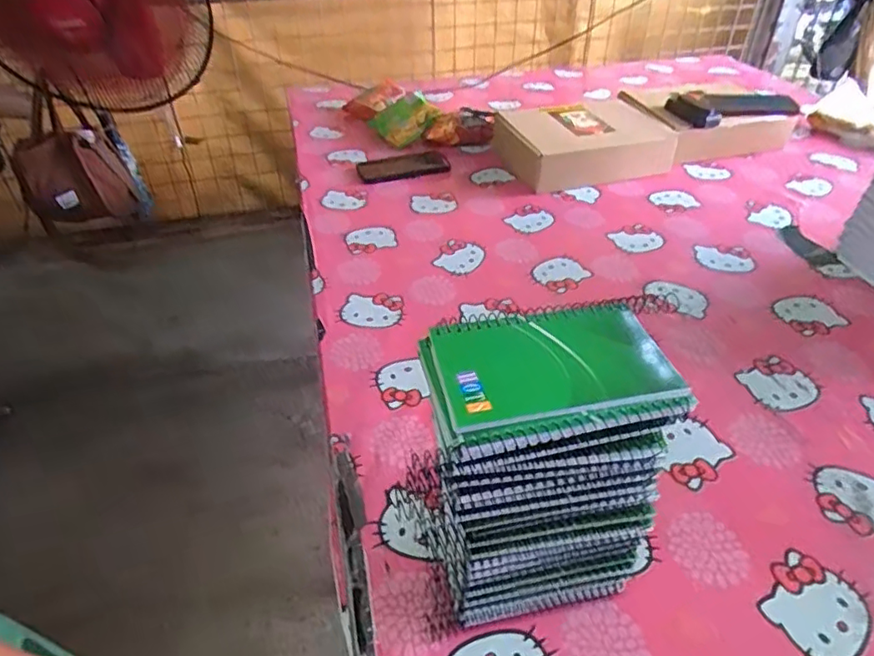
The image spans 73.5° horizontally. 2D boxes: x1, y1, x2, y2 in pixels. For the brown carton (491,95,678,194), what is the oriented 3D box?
[{"bbox_3d":[0.257,-0.338,1.068,0.276,0.089,0.184,-10,41,-12],"label":"brown carton"}]

